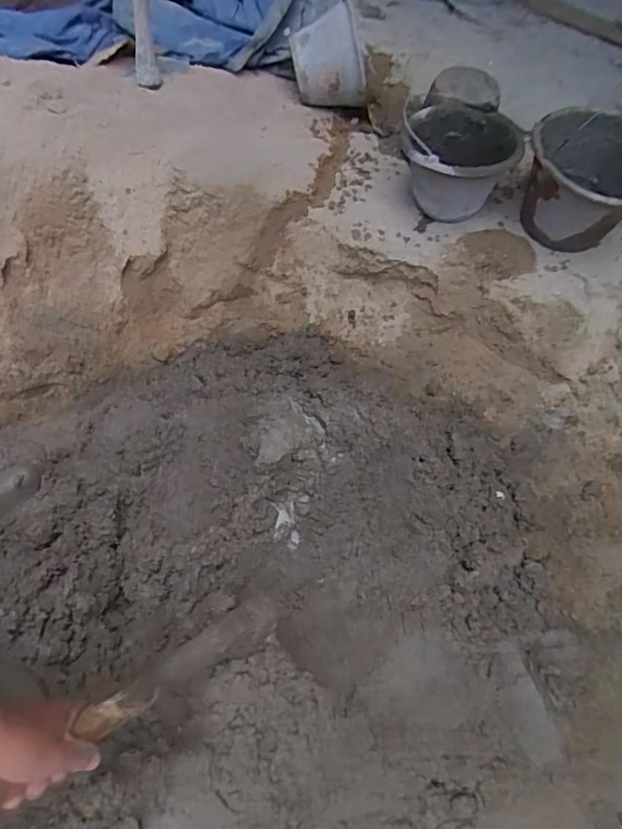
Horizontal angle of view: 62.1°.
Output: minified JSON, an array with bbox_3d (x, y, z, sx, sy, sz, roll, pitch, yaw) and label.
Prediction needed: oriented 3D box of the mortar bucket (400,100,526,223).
[{"bbox_3d":[0.337,-0.561,1.173,0.258,0.164,0.258,3,57,-1],"label":"mortar bucket"}]

